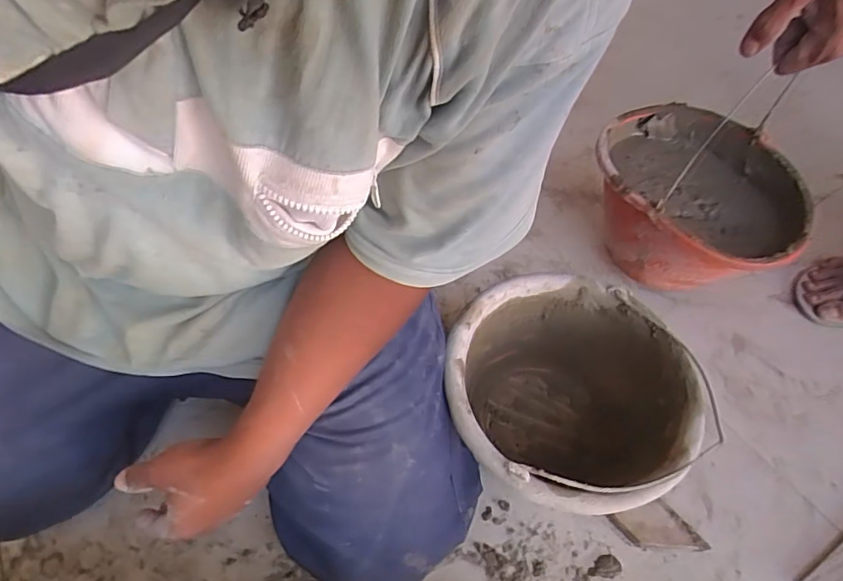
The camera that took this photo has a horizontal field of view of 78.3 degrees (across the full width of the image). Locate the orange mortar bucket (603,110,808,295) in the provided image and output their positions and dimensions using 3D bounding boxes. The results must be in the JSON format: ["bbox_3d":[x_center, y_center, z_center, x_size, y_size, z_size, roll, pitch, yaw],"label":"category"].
[{"bbox_3d":[0.351,-0.090,0.709,0.243,0.204,0.224,-1,54,1],"label":"orange mortar bucket"}]

